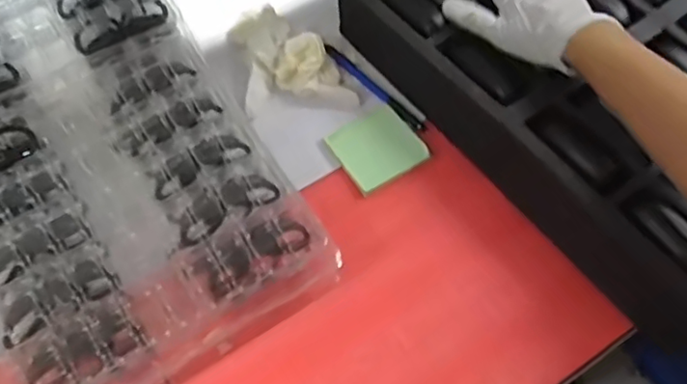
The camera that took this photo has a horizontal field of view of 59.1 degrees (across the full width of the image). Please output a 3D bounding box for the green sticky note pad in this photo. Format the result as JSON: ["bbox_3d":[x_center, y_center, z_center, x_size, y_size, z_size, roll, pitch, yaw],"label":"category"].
[{"bbox_3d":[0.032,-0.043,0.578,0.076,0.009,0.076,-30,65,-17],"label":"green sticky note pad"}]

